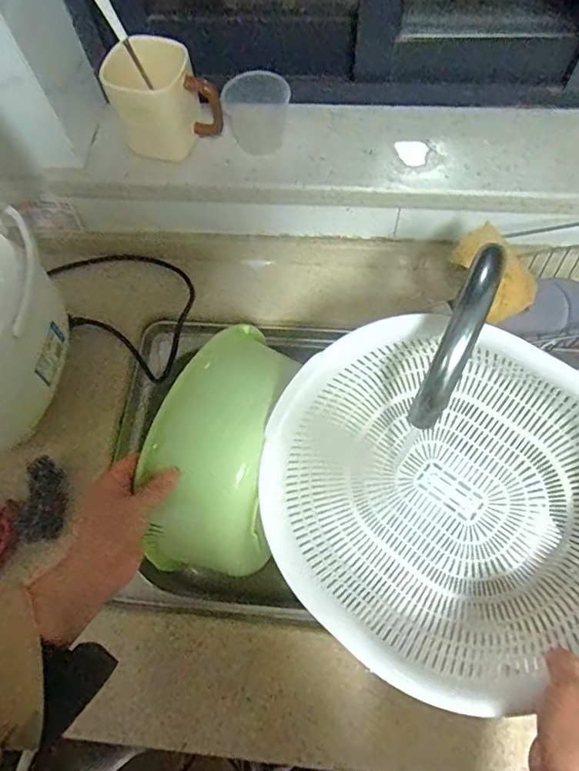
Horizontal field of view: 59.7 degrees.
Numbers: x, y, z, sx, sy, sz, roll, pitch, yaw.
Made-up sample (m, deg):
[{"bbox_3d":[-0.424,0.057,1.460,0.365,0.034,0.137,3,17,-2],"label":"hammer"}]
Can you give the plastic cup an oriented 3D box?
[{"bbox_3d":[-0.037,-0.315,0.580,0.072,0.054,0.062,6,68,5],"label":"plastic cup"}]

